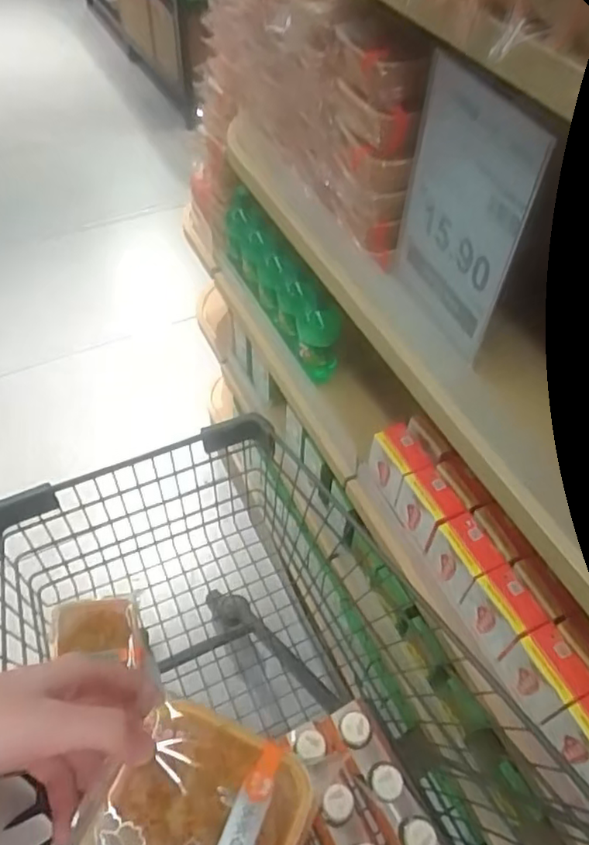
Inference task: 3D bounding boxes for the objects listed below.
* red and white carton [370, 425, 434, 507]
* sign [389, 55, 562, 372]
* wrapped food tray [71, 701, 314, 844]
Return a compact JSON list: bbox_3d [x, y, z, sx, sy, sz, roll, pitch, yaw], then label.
[{"bbox_3d":[0.125,0.047,0.726,0.043,0.066,0.068,-18,55,-16],"label":"red and white carton"},{"bbox_3d":[0.132,-0.171,0.506,0.015,0.217,0.147,-16,56,-15],"label":"sign"},{"bbox_3d":[-0.046,0.194,0.294,0.090,0.022,0.091,21,54,13],"label":"wrapped food tray"}]

